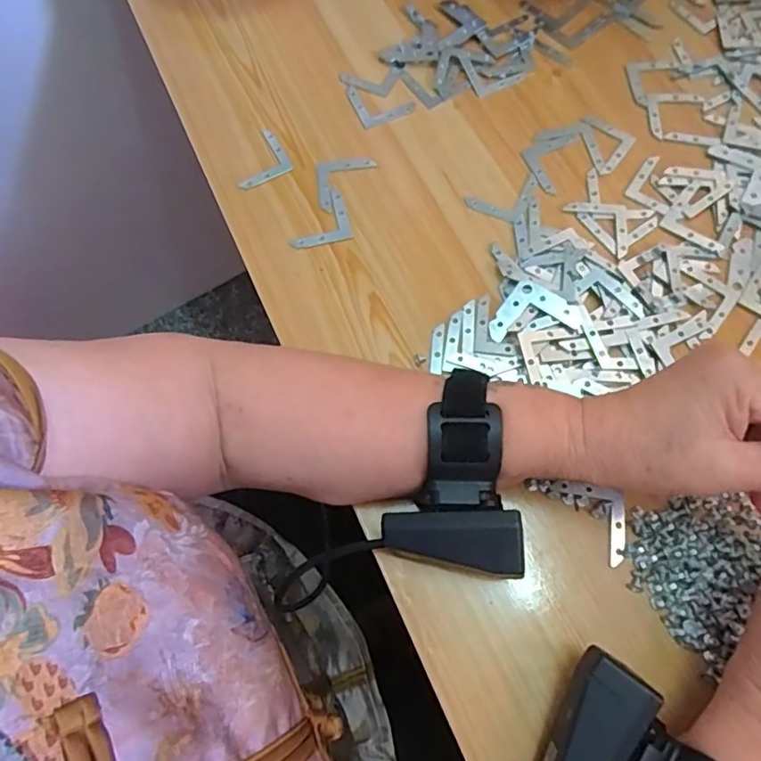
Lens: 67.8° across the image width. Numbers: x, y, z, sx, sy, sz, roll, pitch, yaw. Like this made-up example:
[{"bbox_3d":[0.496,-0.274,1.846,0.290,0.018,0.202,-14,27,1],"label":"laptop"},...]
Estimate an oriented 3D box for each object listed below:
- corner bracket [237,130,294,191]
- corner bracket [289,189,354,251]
[{"bbox_3d":[-0.079,-0.155,0.408,0.029,0.005,0.054,16,66,-3],"label":"corner bracket"},{"bbox_3d":[-0.043,-0.110,0.388,0.042,0.004,0.043,-12,70,-3],"label":"corner bracket"}]

